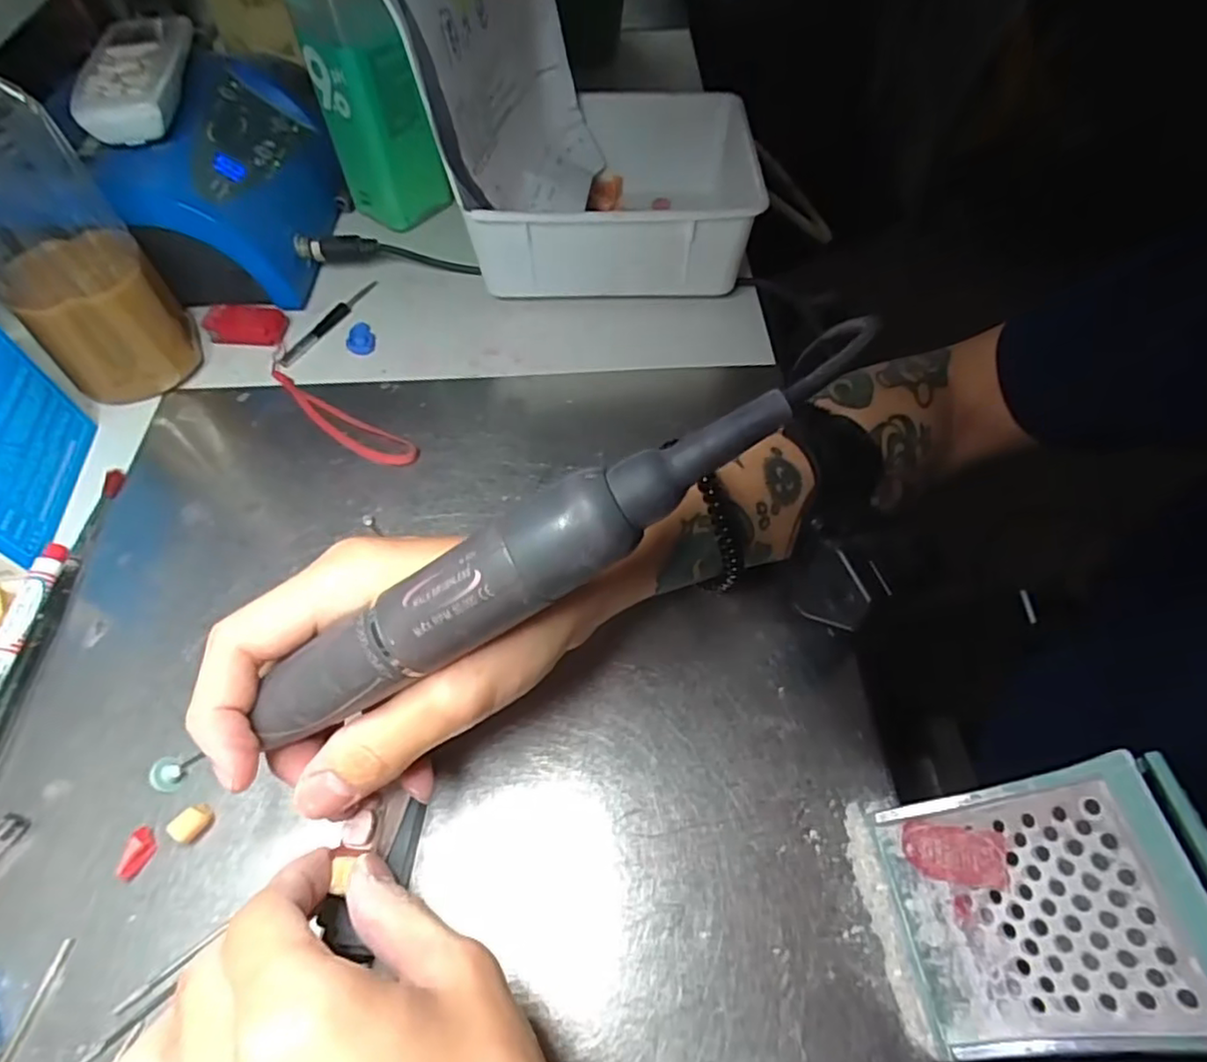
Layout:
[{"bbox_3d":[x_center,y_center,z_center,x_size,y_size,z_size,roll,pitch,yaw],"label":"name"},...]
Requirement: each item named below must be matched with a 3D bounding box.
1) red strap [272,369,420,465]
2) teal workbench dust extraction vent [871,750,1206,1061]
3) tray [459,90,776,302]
[{"bbox_3d":[-0.154,-0.064,0.370,0.119,0.004,0.022,29,62,18],"label":"red strap"},{"bbox_3d":[0.140,0.120,0.206,0.021,0.096,0.073,23,46,-40],"label":"teal workbench dust extraction vent"},{"bbox_3d":[0.013,-0.217,0.427,0.165,0.071,0.158,3,57,3],"label":"tray"}]

